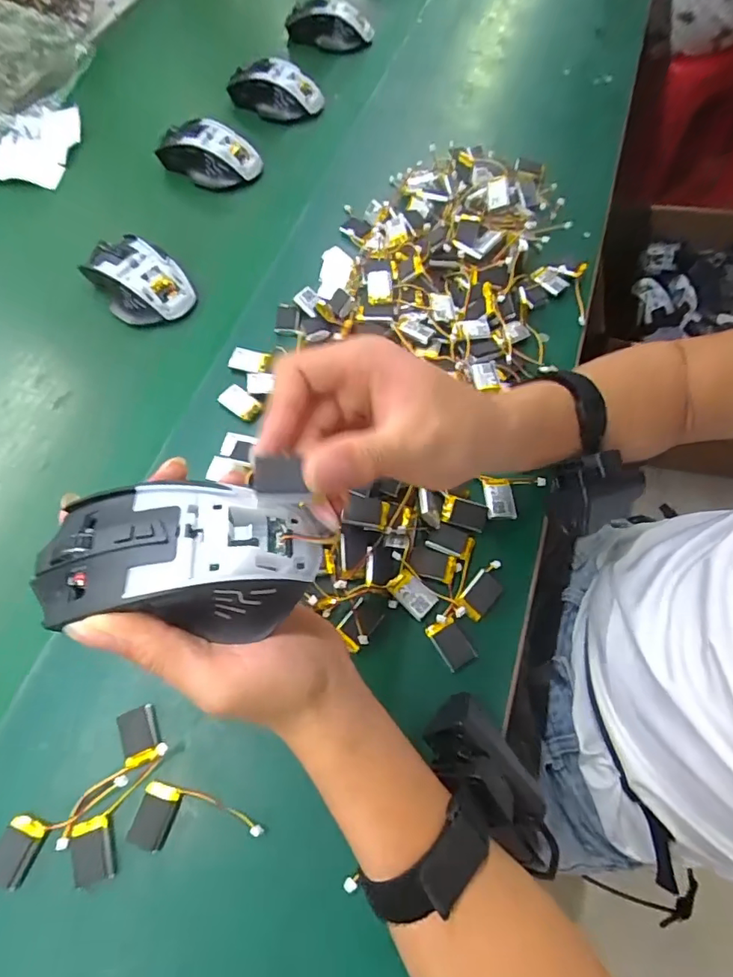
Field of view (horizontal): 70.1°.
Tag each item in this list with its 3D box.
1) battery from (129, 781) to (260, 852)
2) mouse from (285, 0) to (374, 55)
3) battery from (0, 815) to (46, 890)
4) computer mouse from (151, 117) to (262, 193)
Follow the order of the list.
[{"bbox_3d":[-0.097,0.194,0.298,0.070,0.004,0.031,14,65,7],"label":"battery"},{"bbox_3d":[-0.048,-0.610,0.685,0.109,0.042,0.069,-5,63,-3],"label":"mouse"},{"bbox_3d":[-0.196,0.202,0.292,0.019,0.011,0.032,15,65,7],"label":"battery"},{"bbox_3d":[-0.173,-0.361,0.568,0.112,0.041,0.058,15,65,7],"label":"computer mouse"}]

